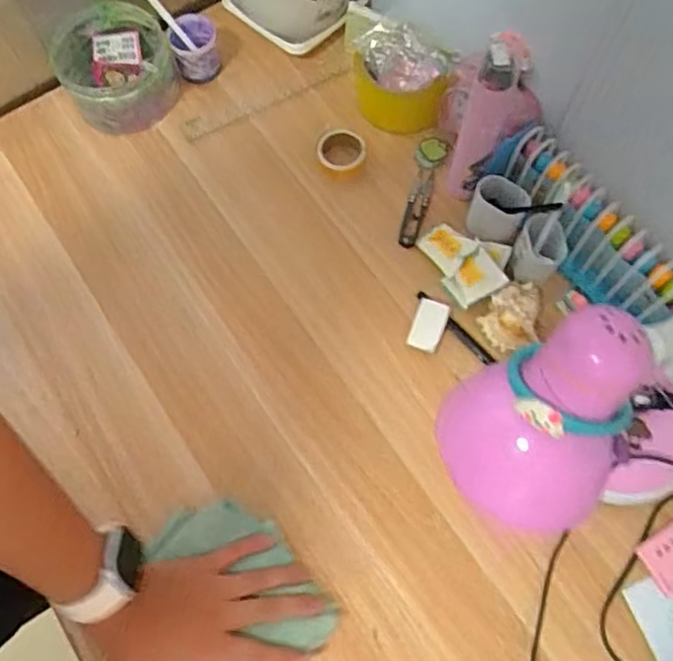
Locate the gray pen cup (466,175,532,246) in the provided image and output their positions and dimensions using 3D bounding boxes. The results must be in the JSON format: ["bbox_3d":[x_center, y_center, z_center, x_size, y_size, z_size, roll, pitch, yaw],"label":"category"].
[{"bbox_3d":[0.155,-0.114,0.622,0.052,0.054,0.049,15,71,6],"label":"gray pen cup"}]

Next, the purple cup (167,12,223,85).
[{"bbox_3d":[-0.155,-0.306,0.702,0.049,0.048,0.050,0,70,1],"label":"purple cup"}]

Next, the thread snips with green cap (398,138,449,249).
[{"bbox_3d":[0.087,-0.146,0.664,0.029,0.010,0.127,16,71,7],"label":"thread snips with green cap"}]

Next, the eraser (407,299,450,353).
[{"bbox_3d":[0.087,-0.004,0.607,0.029,0.020,0.047,20,71,8],"label":"eraser"}]

